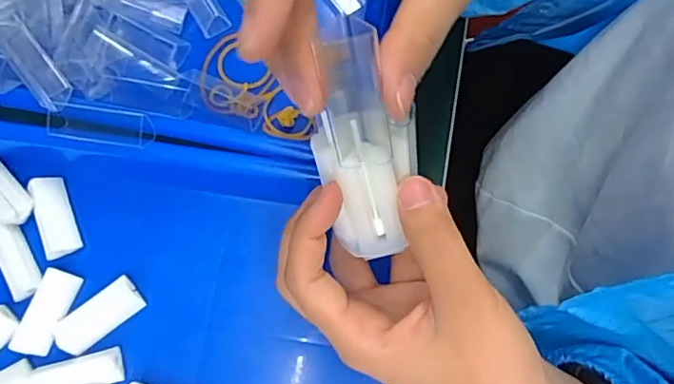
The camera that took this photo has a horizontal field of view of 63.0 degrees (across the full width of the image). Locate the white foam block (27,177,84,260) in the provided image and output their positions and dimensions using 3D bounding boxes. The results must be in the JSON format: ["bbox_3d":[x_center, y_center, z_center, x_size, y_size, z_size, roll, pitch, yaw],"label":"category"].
[{"bbox_3d":[-0.163,0.014,0.317,0.019,0.014,0.045,-20,76,-4],"label":"white foam block"}]

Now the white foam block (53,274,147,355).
[{"bbox_3d":[-0.131,0.068,0.304,0.047,0.008,0.022,-39,78,-9],"label":"white foam block"}]

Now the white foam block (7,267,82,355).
[{"bbox_3d":[-0.158,0.065,0.300,0.019,0.010,0.045,19,76,6],"label":"white foam block"}]

